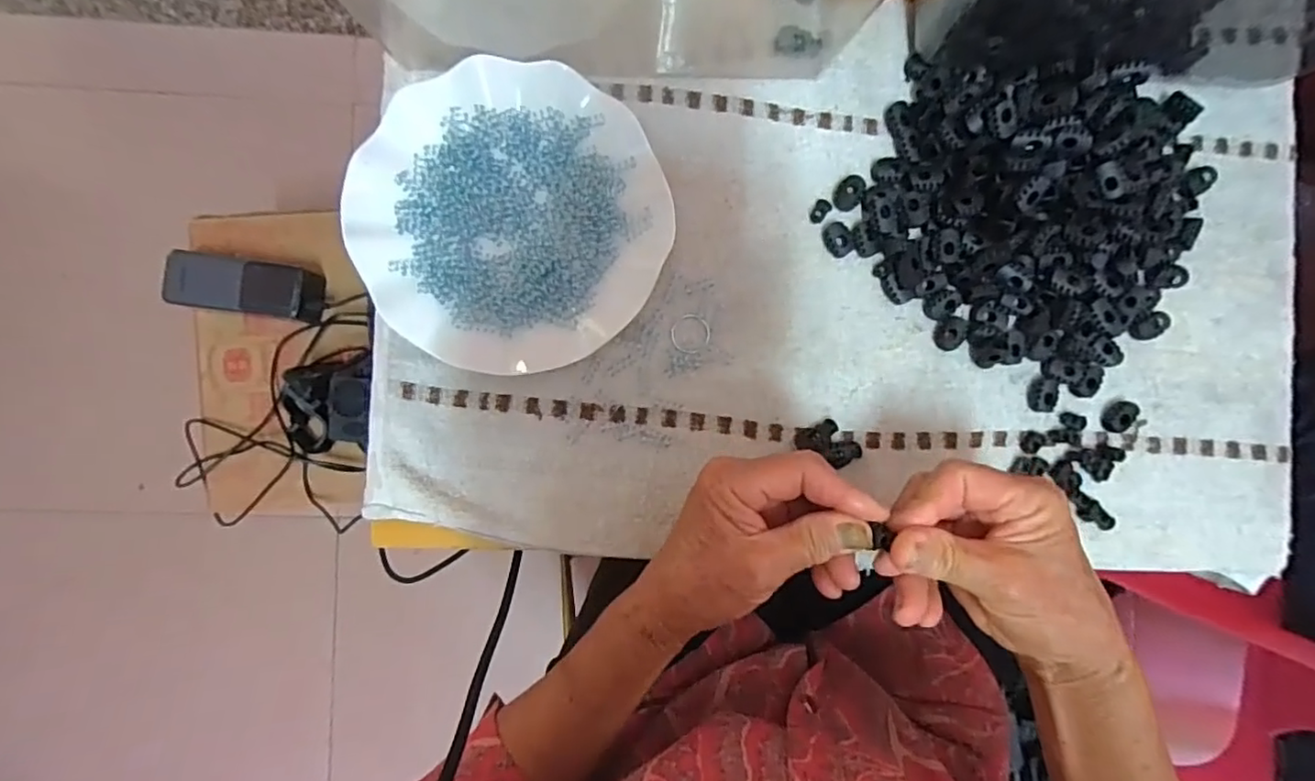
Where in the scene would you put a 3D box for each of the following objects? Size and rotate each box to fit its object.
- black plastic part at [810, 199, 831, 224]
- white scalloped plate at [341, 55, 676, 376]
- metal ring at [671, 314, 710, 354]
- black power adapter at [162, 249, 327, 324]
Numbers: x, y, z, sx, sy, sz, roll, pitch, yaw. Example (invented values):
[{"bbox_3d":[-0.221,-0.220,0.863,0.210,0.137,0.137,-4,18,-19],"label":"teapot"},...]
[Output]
[{"bbox_3d":[0.105,-0.116,0.382,0.010,0.004,0.016,36,89,-2],"label":"black plastic part"},{"bbox_3d":[-0.087,-0.104,0.363,0.175,0.036,0.179,0,90,-3],"label":"white scalloped plate"},{"bbox_3d":[0.021,-0.036,0.376,0.025,0.004,0.025,0,90,-3],"label":"metal ring"},{"bbox_3d":[-0.420,-0.108,0.610,0.138,0.056,0.060,9,89,-11],"label":"black power adapter"}]

